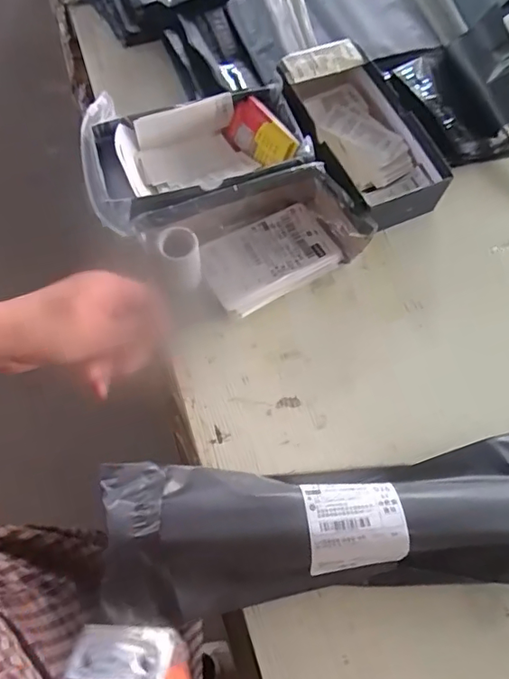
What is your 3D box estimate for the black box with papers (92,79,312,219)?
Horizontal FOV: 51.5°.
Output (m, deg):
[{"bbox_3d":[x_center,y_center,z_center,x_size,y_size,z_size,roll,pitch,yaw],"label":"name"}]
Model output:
[{"bbox_3d":[-0.060,-0.197,0.578,0.226,0.054,0.127,-17,68,-10],"label":"black box with papers"}]

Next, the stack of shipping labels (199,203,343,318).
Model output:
[{"bbox_3d":[0.014,-0.087,0.566,0.138,0.015,0.089,-29,71,-15],"label":"stack of shipping labels"}]

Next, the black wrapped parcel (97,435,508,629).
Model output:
[{"bbox_3d":[0.086,0.151,0.438,0.406,0.063,0.120,-4,67,-5],"label":"black wrapped parcel"}]

